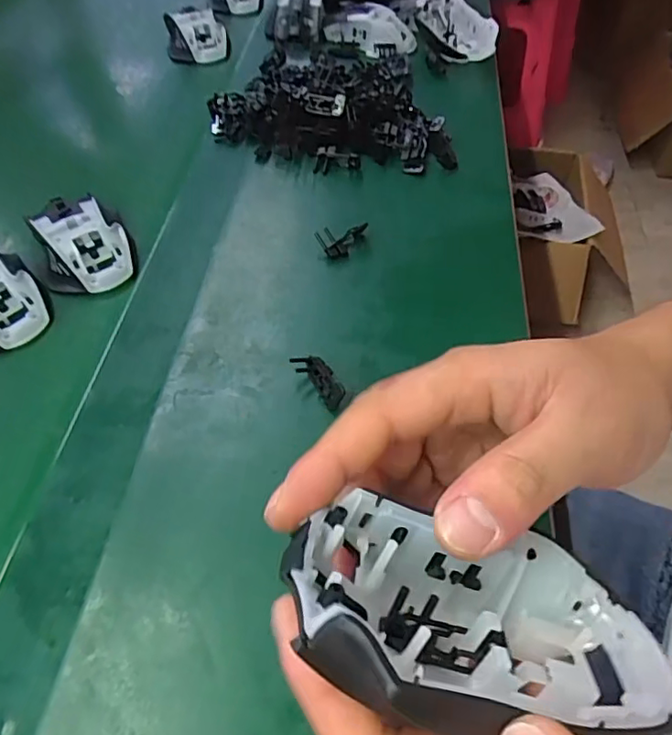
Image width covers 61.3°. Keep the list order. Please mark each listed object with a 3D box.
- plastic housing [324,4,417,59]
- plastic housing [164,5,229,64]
[{"bbox_3d":[0.040,-0.396,0.666,0.103,0.033,0.052,18,54,9],"label":"plastic housing"},{"bbox_3d":[-0.163,-0.391,0.662,0.068,0.034,0.076,-9,54,-10],"label":"plastic housing"}]

